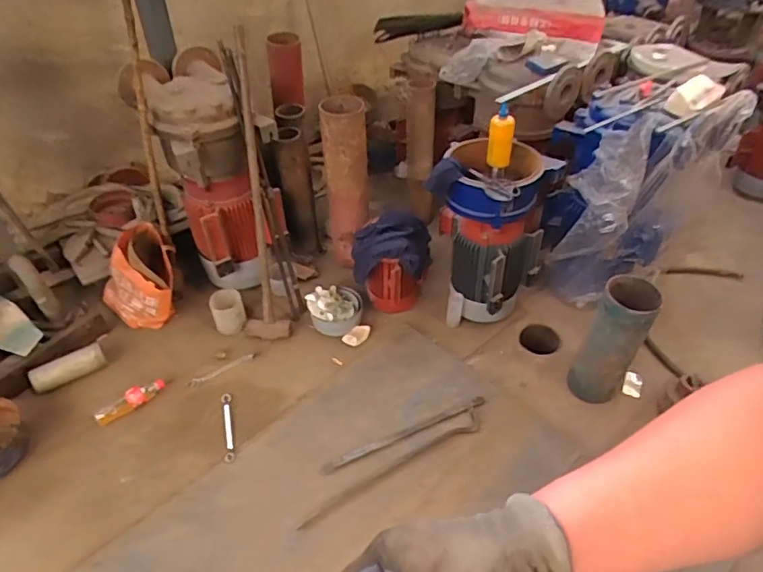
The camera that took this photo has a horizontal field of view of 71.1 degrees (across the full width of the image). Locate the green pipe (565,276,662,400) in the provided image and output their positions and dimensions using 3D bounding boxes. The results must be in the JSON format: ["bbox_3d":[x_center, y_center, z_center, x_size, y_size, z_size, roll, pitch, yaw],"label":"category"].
[{"bbox_3d":[0.726,0.183,1.694,0.156,0.428,0.149,25,46,22],"label":"green pipe"}]

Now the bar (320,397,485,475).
[{"bbox_3d":[0.079,0.452,1.648,0.554,0.015,0.031,-17,46,-21],"label":"bar"}]

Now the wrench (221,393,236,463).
[{"bbox_3d":[-0.484,0.445,1.688,0.031,0.025,0.242,-8,43,-12],"label":"wrench"}]

